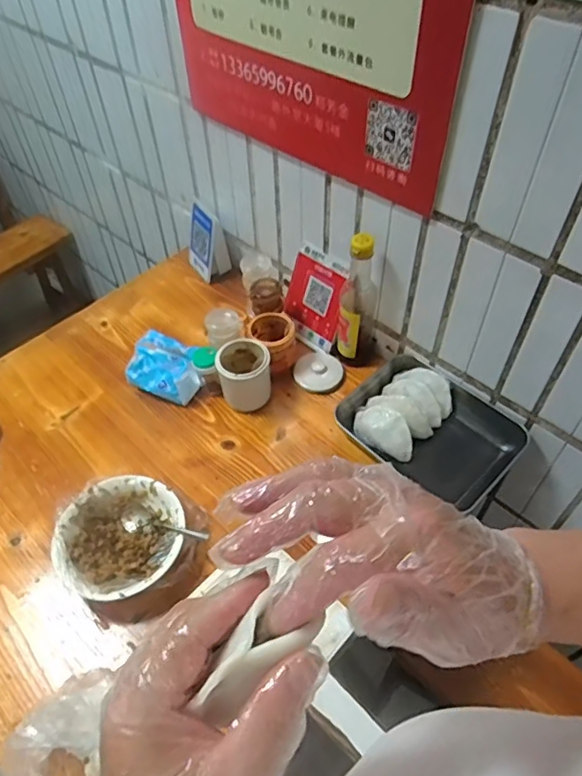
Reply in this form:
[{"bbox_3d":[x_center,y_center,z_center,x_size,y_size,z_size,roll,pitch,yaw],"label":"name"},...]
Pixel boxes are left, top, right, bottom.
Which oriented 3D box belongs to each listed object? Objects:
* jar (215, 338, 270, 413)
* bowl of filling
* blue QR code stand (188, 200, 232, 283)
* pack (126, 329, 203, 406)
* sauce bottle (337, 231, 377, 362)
[{"bbox_3d":[-0.077,-0.023,0.902,0.083,0.118,0.076,-1,51,0],"label":"jar"},{"bbox_3d":[-0.229,0.210,0.746,0.165,0.059,0.170,-1,51,1],"label":"bowl of filling"},{"bbox_3d":[-0.174,-0.295,1.112,0.065,0.138,0.099,-25,55,-18],"label":"blue QR code stand"},{"bbox_3d":[-0.213,-0.036,0.940,0.133,0.070,0.097,19,54,16],"label":"pack"},{"bbox_3d":[0.108,-0.144,0.890,0.065,0.243,0.062,7,51,7],"label":"sauce bottle"}]

